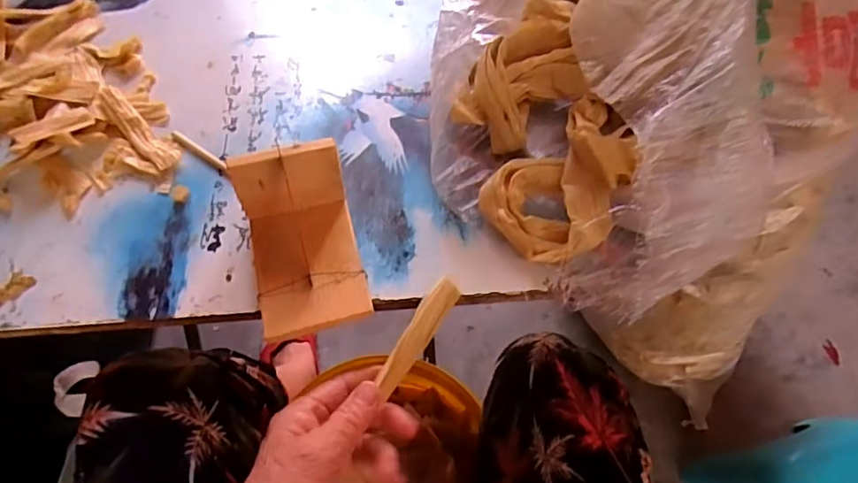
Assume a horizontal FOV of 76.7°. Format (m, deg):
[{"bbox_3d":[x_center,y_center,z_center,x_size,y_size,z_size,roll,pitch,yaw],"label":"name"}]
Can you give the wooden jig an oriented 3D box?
[{"bbox_3d":[-0.087,-0.001,0.370,0.073,0.063,0.112,-13,59,-8],"label":"wooden jig"}]

